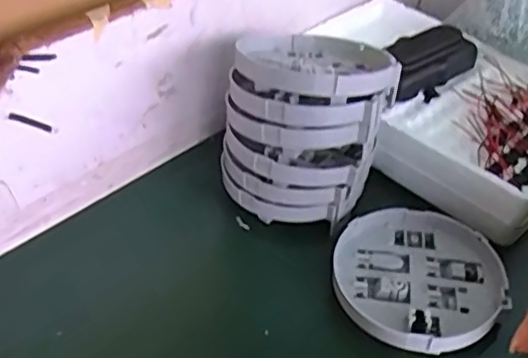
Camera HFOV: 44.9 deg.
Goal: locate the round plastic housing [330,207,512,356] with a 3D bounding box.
[{"bbox_3d":[0.099,0.059,0.408,0.105,0.015,0.110,3,41,-2],"label":"round plastic housing"}]

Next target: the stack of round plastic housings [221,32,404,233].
[{"bbox_3d":[0.030,-0.046,0.450,0.107,0.104,0.115,8,41,4],"label":"stack of round plastic housings"}]

